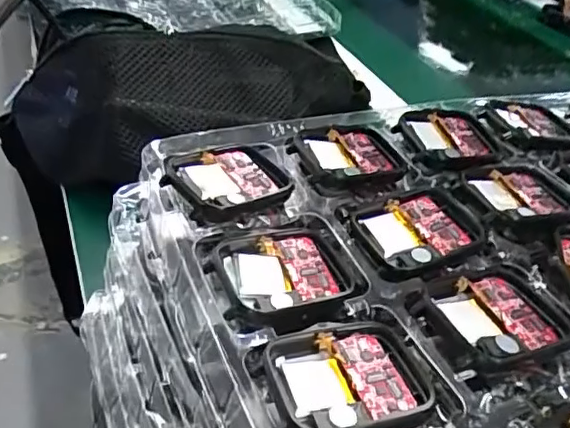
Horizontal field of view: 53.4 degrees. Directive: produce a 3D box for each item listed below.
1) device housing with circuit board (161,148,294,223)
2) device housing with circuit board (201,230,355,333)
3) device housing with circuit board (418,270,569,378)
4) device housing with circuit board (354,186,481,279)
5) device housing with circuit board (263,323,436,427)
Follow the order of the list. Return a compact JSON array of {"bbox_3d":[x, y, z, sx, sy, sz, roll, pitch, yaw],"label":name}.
[{"bbox_3d":[-0.023,-0.013,0.228,0.045,0.009,0.037,-20,46,-29],"label":"device housing with circuit board"},{"bbox_3d":[0.000,0.023,0.196,0.046,0.005,0.044,-6,41,-16],"label":"device housing with circuit board"},{"bbox_3d":[0.067,0.034,0.185,0.048,0.007,0.037,-12,43,-21],"label":"device housing with circuit board"},{"bbox_3d":[0.052,0.006,0.217,0.046,0.006,0.038,-9,42,-19],"label":"device housing with circuit board"},{"bbox_3d":[0.019,0.047,0.164,0.045,0.008,0.038,-10,42,-20],"label":"device housing with circuit board"}]

